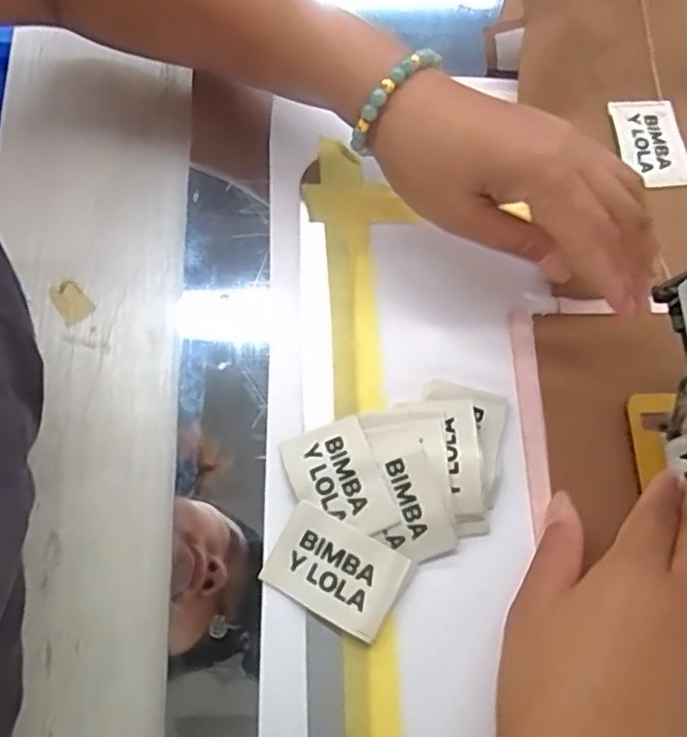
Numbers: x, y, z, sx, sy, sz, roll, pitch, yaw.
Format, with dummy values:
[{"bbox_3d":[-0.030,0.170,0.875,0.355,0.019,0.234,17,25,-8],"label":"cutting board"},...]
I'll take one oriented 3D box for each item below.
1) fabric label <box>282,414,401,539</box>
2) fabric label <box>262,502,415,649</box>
[{"bbox_3d":[-0.004,0.053,0.311,0.041,0.004,0.053,-18,74,-10],"label":"fabric label"},{"bbox_3d":[-0.004,0.092,0.302,0.058,0.005,0.040,27,78,12],"label":"fabric label"}]

